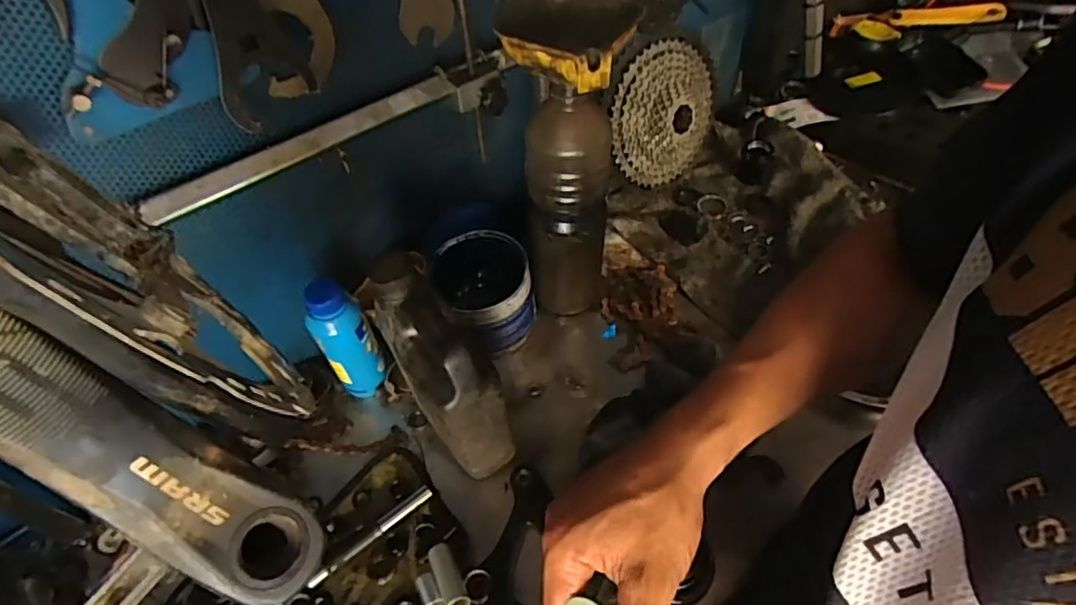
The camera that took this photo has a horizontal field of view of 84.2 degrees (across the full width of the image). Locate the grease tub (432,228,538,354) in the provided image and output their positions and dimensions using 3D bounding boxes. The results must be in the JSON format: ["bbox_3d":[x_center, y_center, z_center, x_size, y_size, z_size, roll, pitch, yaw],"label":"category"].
[{"bbox_3d":[-0.053,-0.011,0.627,0.090,0.084,0.105,-19,53,-9],"label":"grease tub"}]

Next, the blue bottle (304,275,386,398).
[{"bbox_3d":[-0.179,0.037,0.561,0.048,0.144,0.036,-18,53,-9],"label":"blue bottle"}]

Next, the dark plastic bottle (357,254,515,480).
[{"bbox_3d":[-0.079,0.068,0.503,0.055,0.197,0.117,-35,57,-20],"label":"dark plastic bottle"}]

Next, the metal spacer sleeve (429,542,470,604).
[{"bbox_3d":[-0.074,0.224,0.486,0.019,0.019,0.055,-24,53,-12],"label":"metal spacer sleeve"}]

